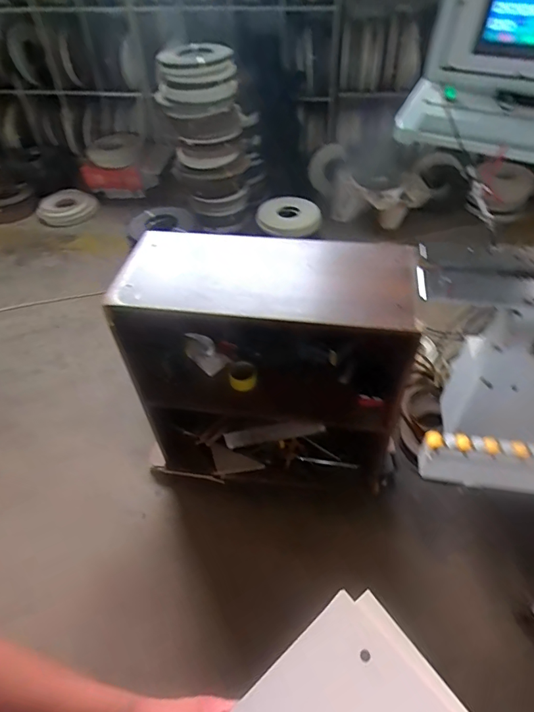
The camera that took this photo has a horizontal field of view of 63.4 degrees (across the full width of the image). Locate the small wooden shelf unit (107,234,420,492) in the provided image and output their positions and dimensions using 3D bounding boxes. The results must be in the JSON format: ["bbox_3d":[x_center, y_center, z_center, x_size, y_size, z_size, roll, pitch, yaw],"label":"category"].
[{"bbox_3d":[0.026,0.072,1.497,0.843,0.867,0.416,4,48,7],"label":"small wooden shelf unit"}]

